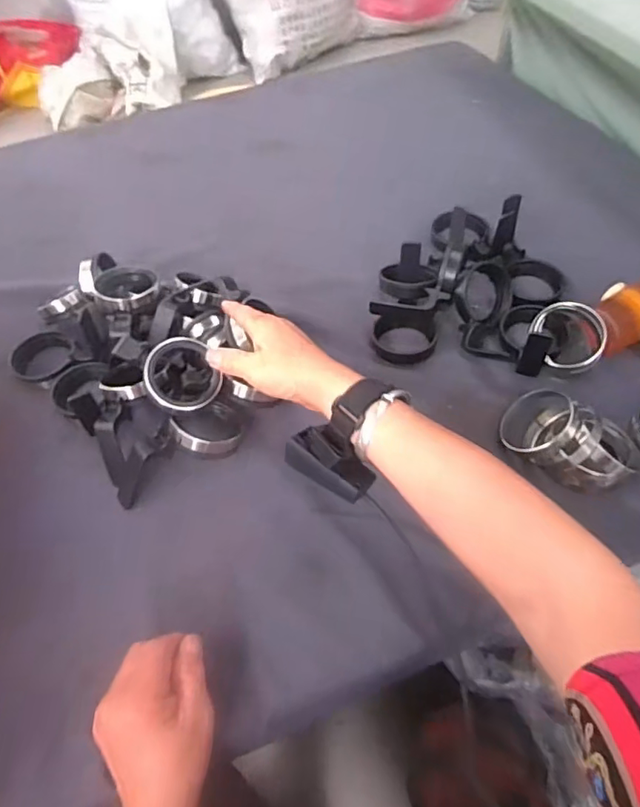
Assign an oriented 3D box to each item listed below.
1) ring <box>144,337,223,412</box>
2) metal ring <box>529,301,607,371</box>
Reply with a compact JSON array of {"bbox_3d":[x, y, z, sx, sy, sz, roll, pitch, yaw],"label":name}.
[{"bbox_3d":[-0.129,-0.027,0.517,0.066,0.009,0.070,-1,94,-17],"label":"ring"},{"bbox_3d":[0.248,-0.068,0.554,0.069,0.014,0.066,0,90,22],"label":"metal ring"}]

